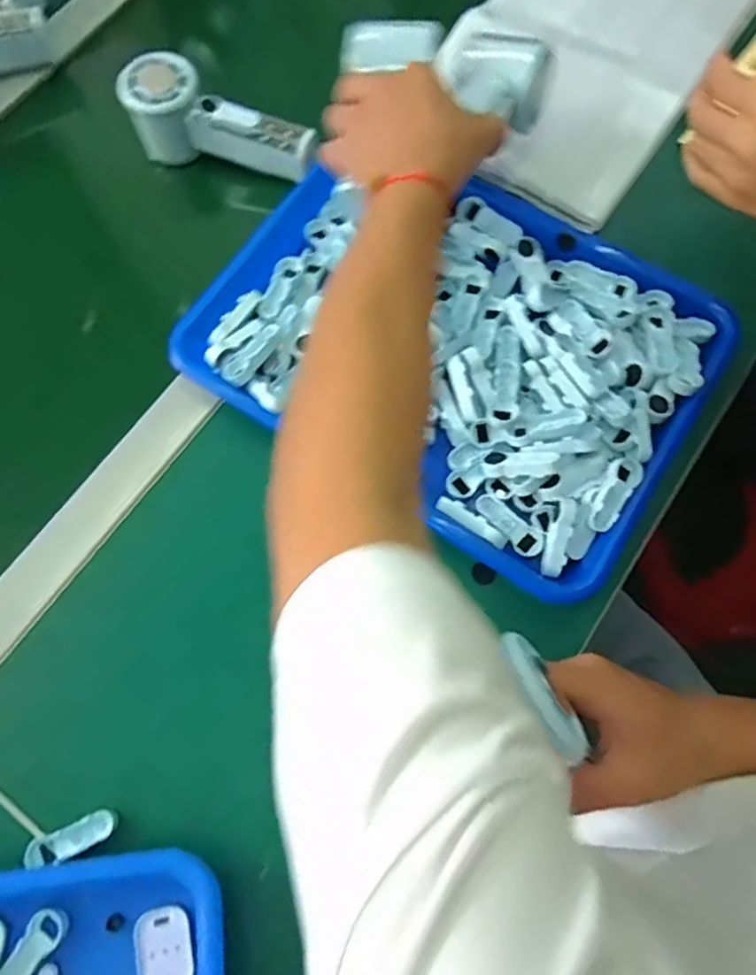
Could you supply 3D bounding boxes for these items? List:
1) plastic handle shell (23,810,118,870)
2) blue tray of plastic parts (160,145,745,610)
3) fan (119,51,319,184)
[{"bbox_3d":[-0.177,0.205,0.366,0.052,0.014,0.016,-23,72,-4],"label":"plastic handle shell"},{"bbox_3d":[0.048,-0.105,0.439,0.338,0.038,0.243,32,76,12],"label":"blue tray of plastic parts"},{"bbox_3d":[-0.125,-0.279,0.493,0.149,0.054,0.055,27,75,11],"label":"fan"}]

